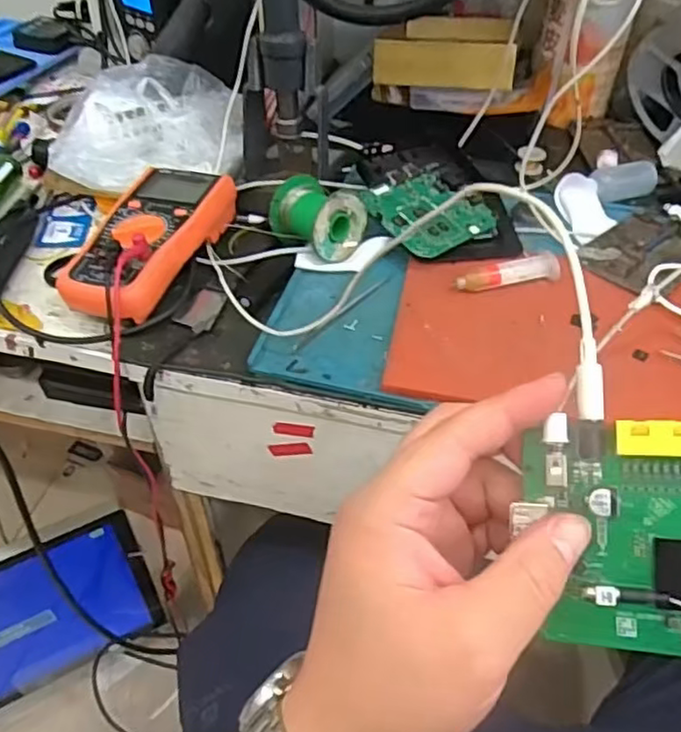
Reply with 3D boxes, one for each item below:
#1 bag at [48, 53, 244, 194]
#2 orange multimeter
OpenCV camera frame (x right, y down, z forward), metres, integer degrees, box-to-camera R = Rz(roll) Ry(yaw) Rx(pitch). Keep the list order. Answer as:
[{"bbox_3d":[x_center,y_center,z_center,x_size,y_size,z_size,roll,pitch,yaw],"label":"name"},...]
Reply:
[{"bbox_3d":[-0.201,-0.241,0.688,0.189,0.078,0.162,-12,47,-13],"label":"bag"},{"bbox_3d":[-0.171,-0.108,0.593,0.089,0.062,0.191,16,47,14],"label":"orange multimeter"}]

